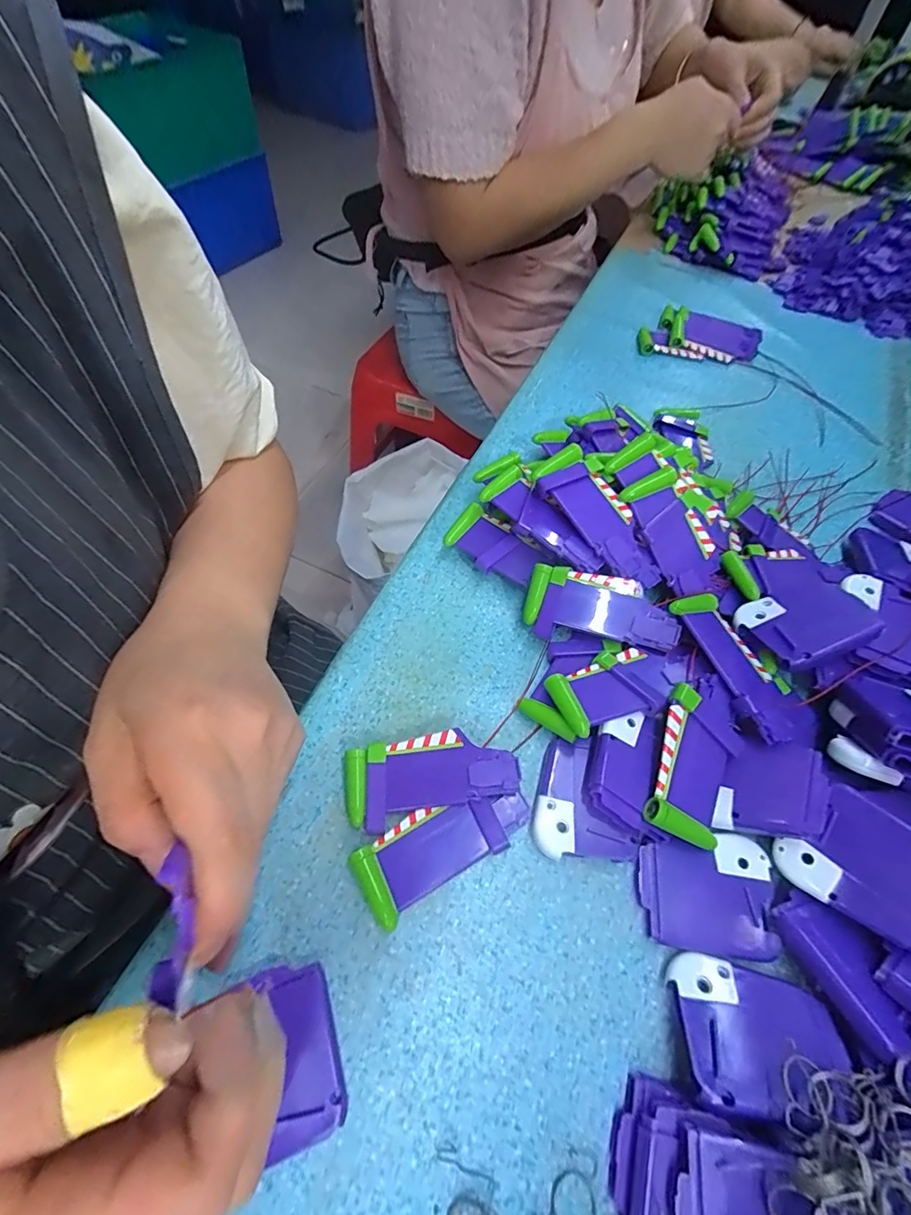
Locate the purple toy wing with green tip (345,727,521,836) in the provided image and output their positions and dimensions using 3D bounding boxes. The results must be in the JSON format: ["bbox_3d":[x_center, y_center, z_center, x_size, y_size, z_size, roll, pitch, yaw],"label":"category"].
[{"bbox_3d":[-0.013,0.089,0.260,0.088,0.015,0.040,-9,59,-7],"label":"purple toy wing with green tip"}]

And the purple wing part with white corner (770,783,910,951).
[{"bbox_3d":[0.185,0.117,0.218,0.060,0.006,0.051,39,97,41],"label":"purple wing part with white corner"}]

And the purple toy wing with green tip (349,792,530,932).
[{"bbox_3d":[-0.006,0.117,0.247,0.087,0.012,0.036,-28,63,-17],"label":"purple toy wing with green tip"}]

